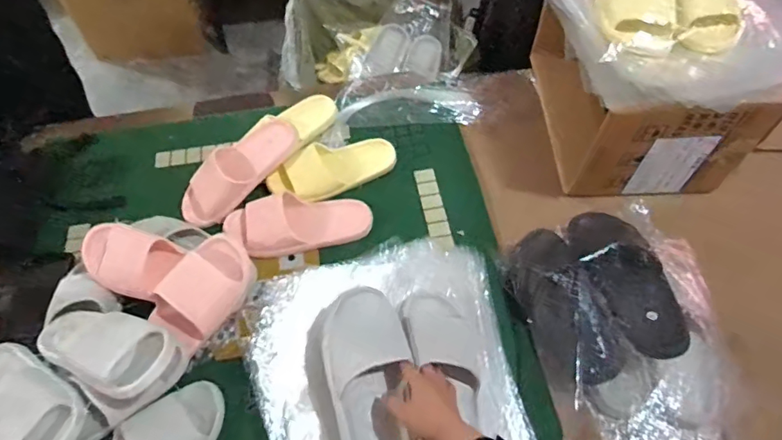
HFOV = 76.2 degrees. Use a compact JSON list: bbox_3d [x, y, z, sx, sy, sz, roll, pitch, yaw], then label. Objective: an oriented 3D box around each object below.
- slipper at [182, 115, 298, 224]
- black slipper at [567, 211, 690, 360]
[{"bbox_3d":[-0.291,-0.099,0.932,0.252,0.053,0.107,-43,66,-5],"label":"slipper"},{"bbox_3d":[0.351,0.086,0.764,0.093,0.077,0.259,-17,59,-10],"label":"black slipper"}]

